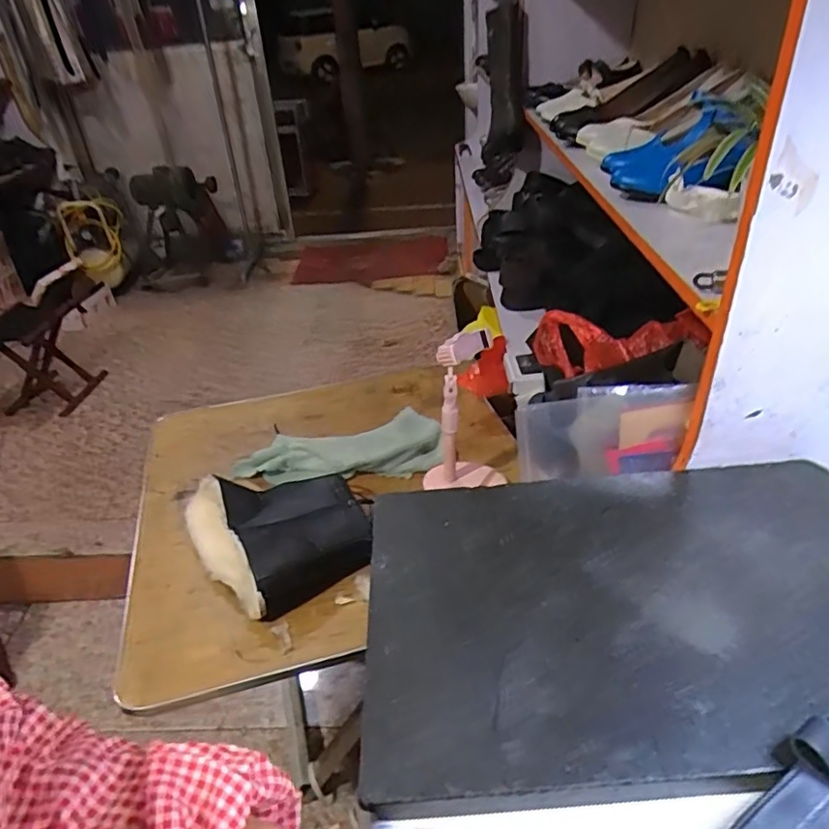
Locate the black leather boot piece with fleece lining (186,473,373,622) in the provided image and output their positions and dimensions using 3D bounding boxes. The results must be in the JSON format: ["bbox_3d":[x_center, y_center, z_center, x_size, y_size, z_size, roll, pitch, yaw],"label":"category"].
[{"bbox_3d":[-0.195,0.147,0.832,0.202,0.057,0.280,-27,41,-28],"label":"black leather boot piece with fleece lining"}]

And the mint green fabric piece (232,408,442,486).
[{"bbox_3d":[-0.122,0.056,0.968,0.323,0.033,0.132,-10,36,-7],"label":"mint green fabric piece"}]

